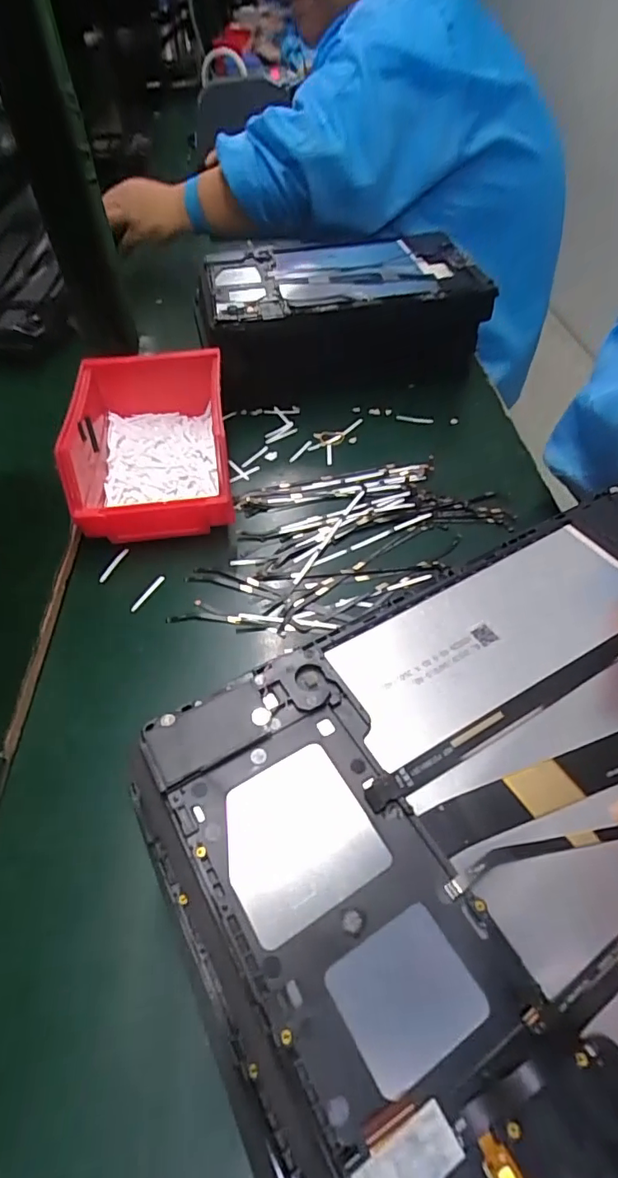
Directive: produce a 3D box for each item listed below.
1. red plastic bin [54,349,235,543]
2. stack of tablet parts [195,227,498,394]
[{"bbox_3d":[-0.115,-0.101,0.392,0.113,0.078,0.141,-6,50,-6],"label":"red plastic bin"},{"bbox_3d":[0.027,-0.250,0.507,0.241,0.095,0.164,-10,50,-6],"label":"stack of tablet parts"}]

